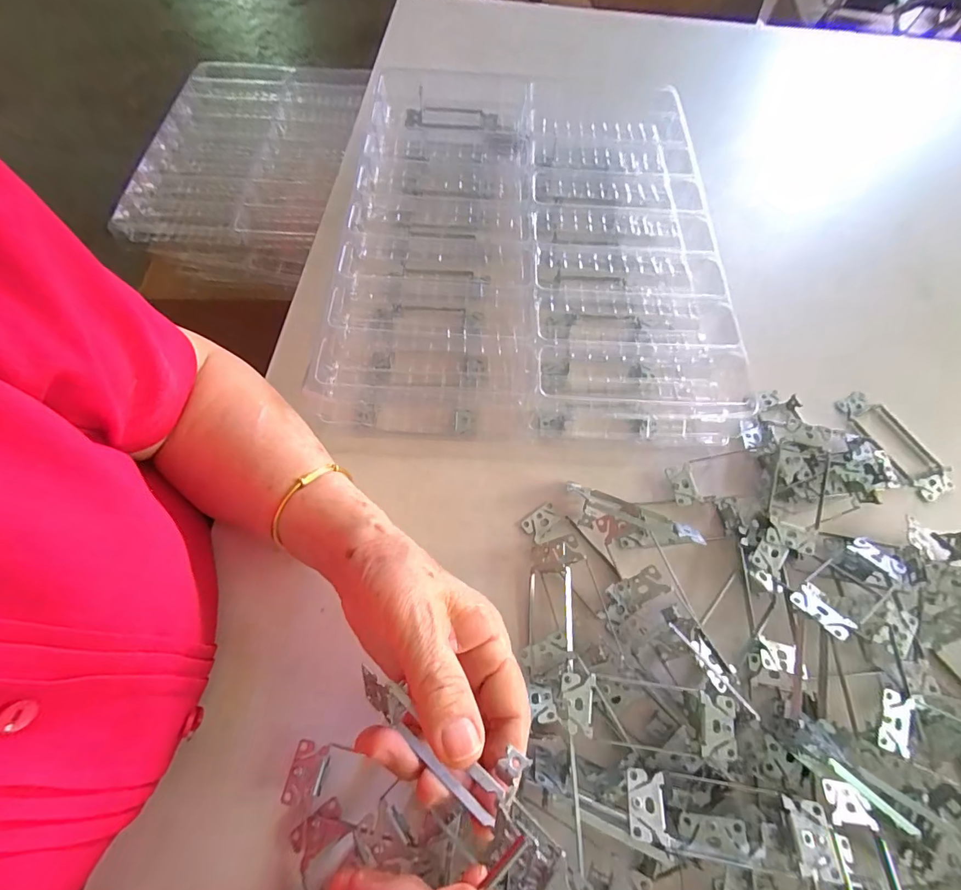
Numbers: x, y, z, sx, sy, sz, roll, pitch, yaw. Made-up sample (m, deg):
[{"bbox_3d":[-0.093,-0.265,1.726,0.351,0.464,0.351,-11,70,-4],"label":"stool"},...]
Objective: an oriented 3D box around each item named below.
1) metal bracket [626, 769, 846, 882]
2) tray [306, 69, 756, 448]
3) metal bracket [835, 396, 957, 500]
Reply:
[{"bbox_3d":[0.138,0.211,0.244,0.106,0.008,0.035,4,47,8],"label":"metal bracket"},{"bbox_3d":[0.047,-0.204,0.434,0.341,0.076,0.416,3,66,-1],"label":"tray"},{"bbox_3d":[0.362,-0.002,0.383,0.043,0.008,0.103,-34,71,-16],"label":"metal bracket"}]

